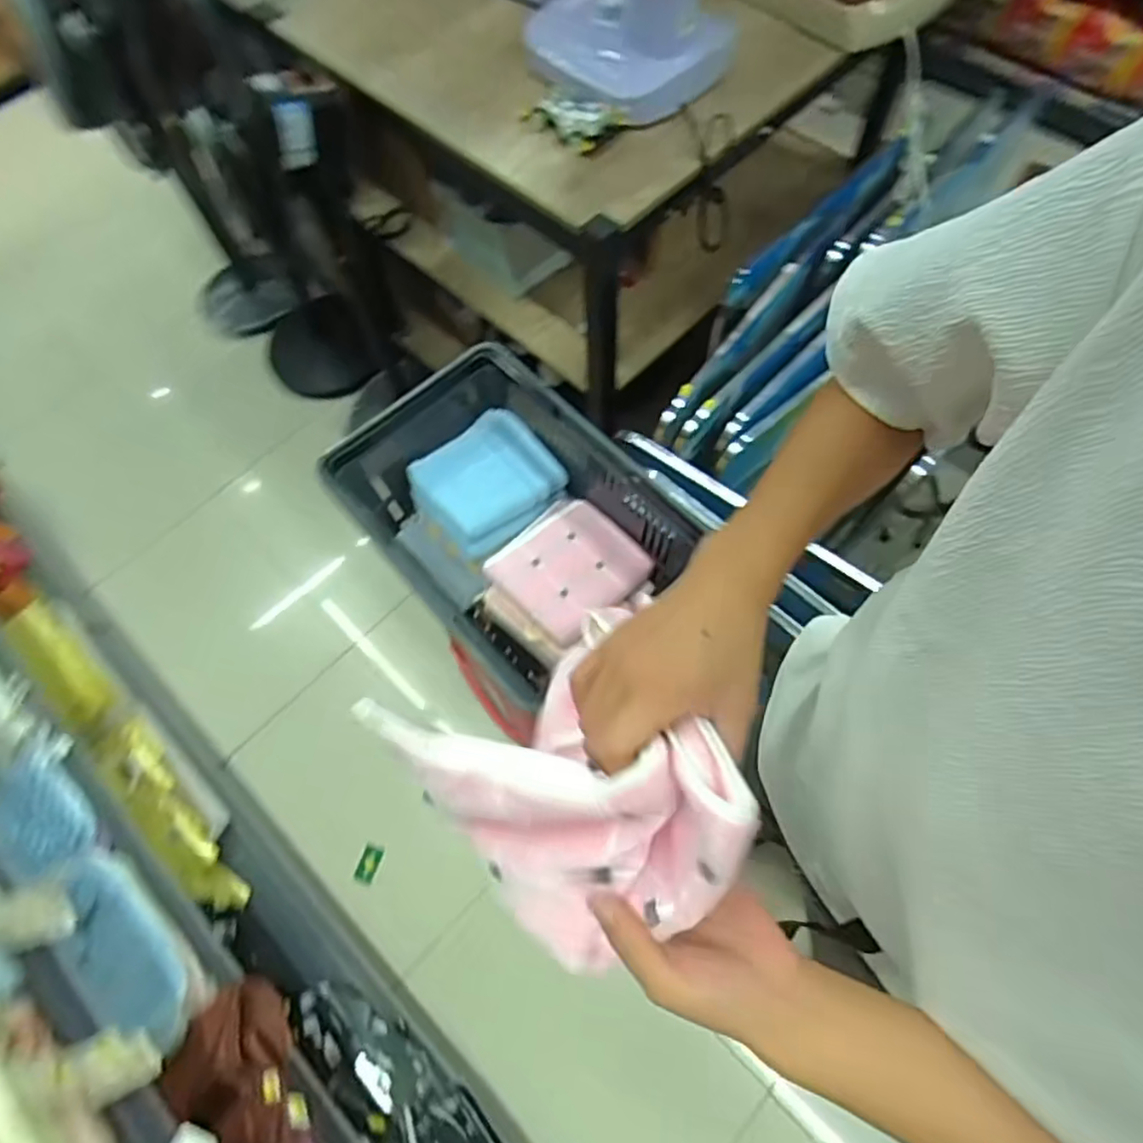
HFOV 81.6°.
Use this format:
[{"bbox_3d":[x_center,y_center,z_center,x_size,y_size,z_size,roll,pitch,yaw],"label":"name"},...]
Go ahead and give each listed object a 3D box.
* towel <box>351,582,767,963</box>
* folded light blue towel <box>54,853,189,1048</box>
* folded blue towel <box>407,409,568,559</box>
[{"bbox_3d":[-0.009,0.116,0.369,0.168,0.102,0.182,-26,67,-8],"label":"towel"},{"bbox_3d":[-0.624,0.522,0.917,0.276,0.053,0.103,40,74,19],"label":"folded light blue towel"},{"bbox_3d":[-0.130,-0.144,1.022,0.204,0.053,0.183,-37,69,-13],"label":"folded blue towel"}]

